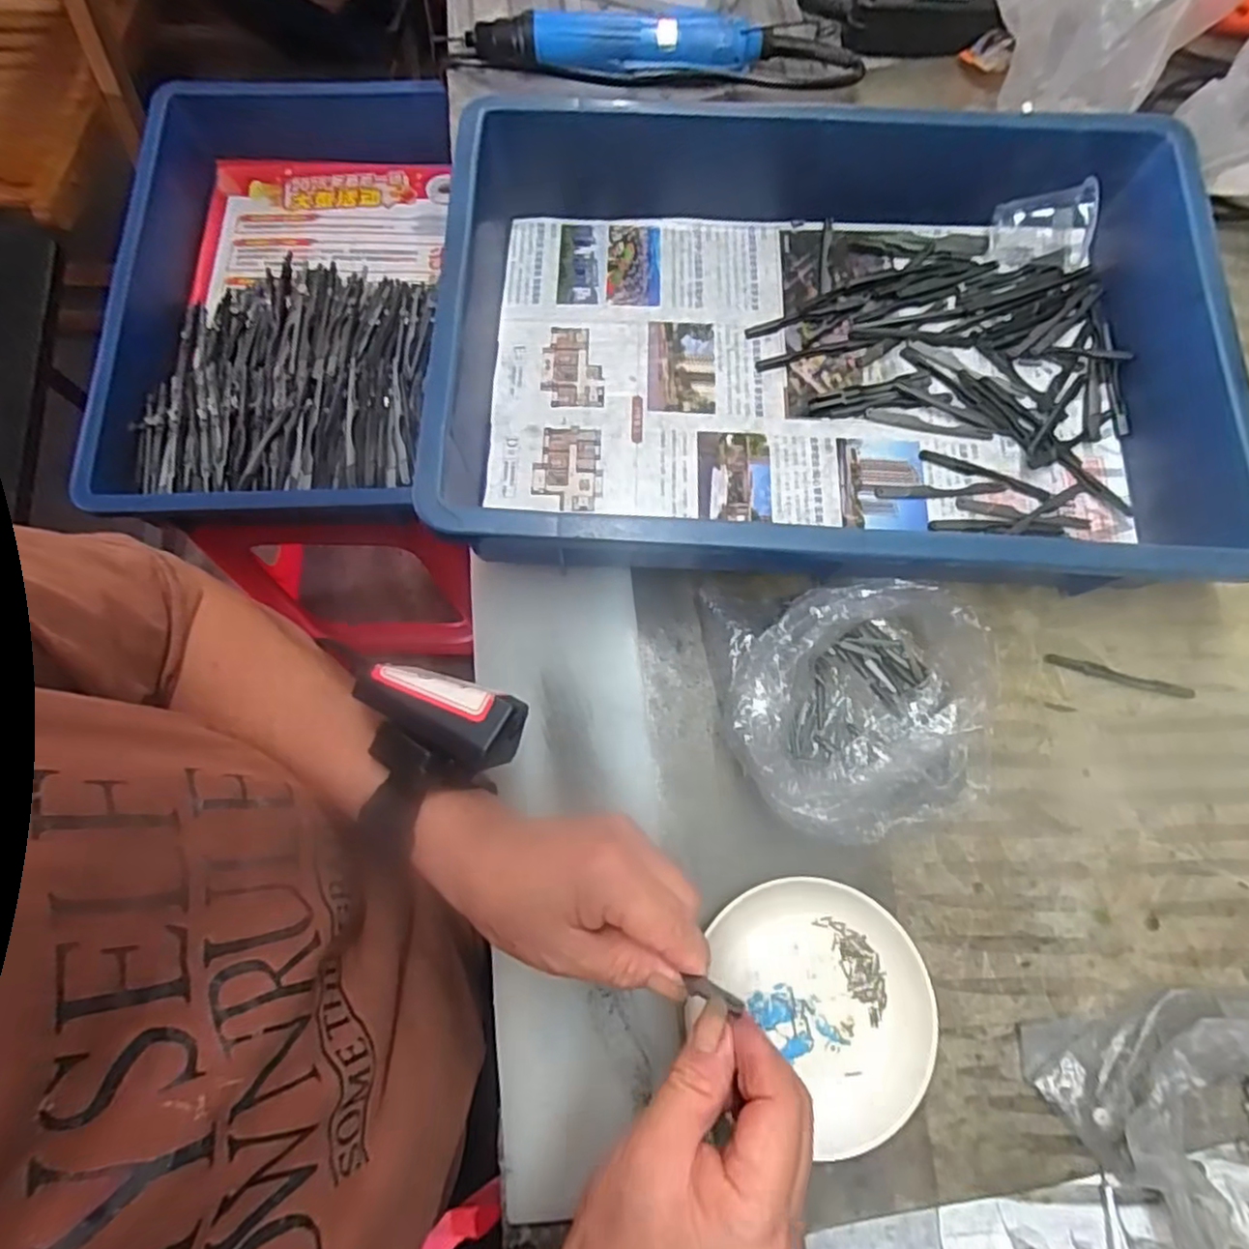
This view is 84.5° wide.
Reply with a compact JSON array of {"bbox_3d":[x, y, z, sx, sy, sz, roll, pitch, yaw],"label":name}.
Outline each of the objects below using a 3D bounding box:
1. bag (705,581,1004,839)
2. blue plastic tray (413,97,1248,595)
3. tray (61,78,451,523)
[{"bbox_3d":[0.123,0.043,0.360,0.144,0.063,0.130,-3,75,-1],"label":"bag"},{"bbox_3d":[0.118,-0.165,0.404,0.432,0.087,0.293,2,75,0],"label":"blue plastic tray"},{"bbox_3d":[-0.297,-0.291,0.616,0.290,0.079,0.433,0,75,0],"label":"tray"}]

